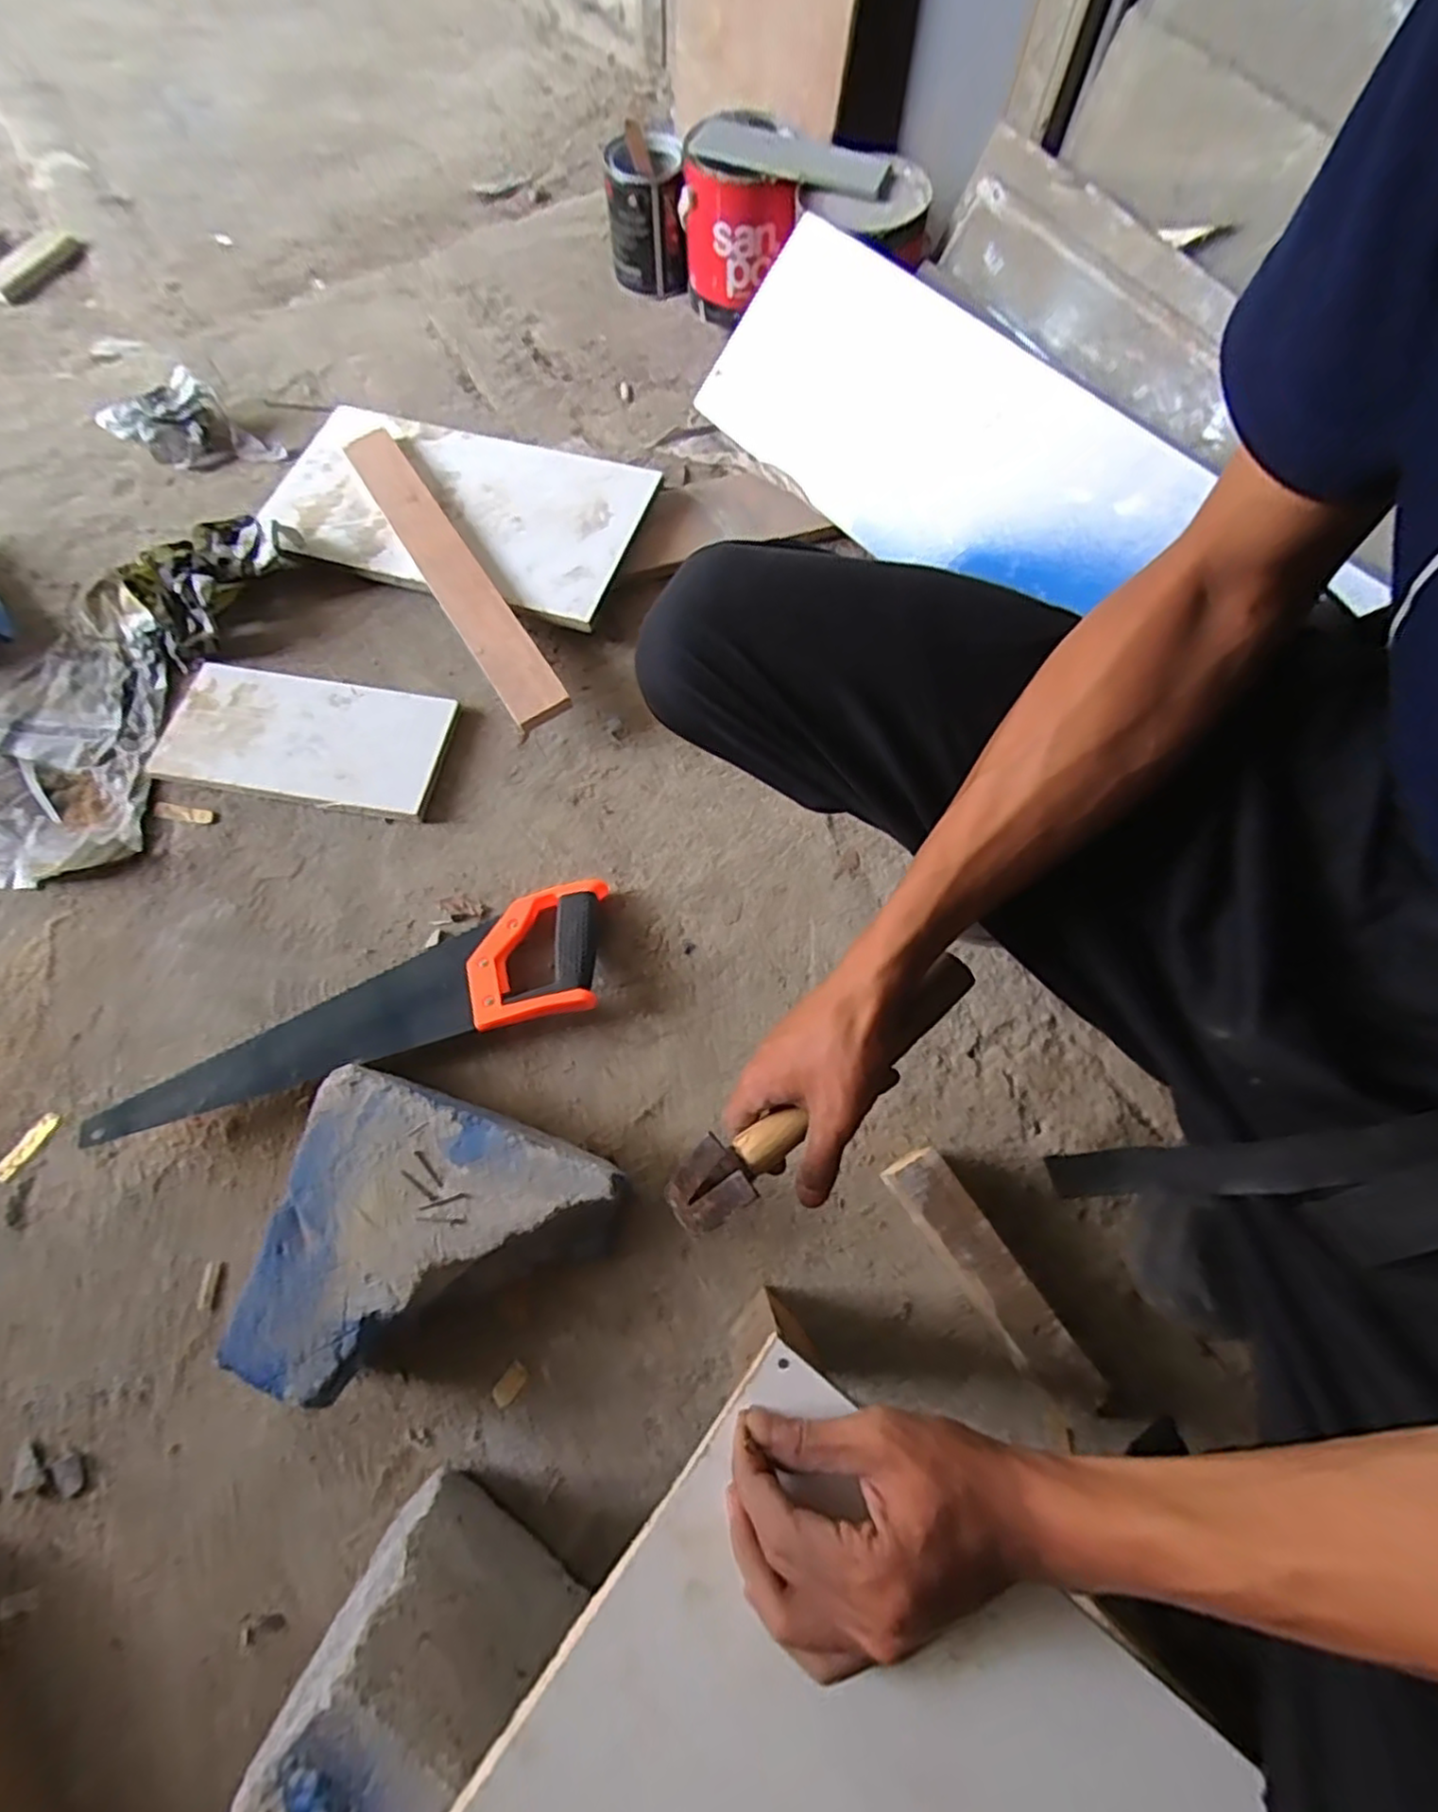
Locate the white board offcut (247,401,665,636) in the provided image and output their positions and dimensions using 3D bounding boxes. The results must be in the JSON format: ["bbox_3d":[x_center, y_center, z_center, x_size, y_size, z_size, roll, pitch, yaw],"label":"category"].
[{"bbox_3d":[-0.293,-0.444,0.774,0.406,0.021,0.225,15,73,6],"label":"white board offcut"}]

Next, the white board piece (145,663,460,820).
[{"bbox_3d":[-0.407,-0.165,0.690,0.266,0.025,0.134,9,68,2],"label":"white board piece"}]

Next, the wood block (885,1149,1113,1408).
[{"bbox_3d":[0.201,0.277,0.530,0.043,0.049,0.191,-31,73,-12],"label":"wood block"}]

